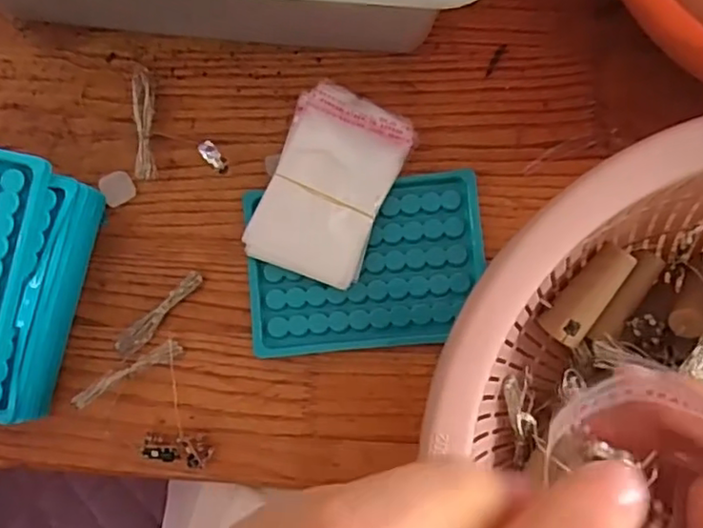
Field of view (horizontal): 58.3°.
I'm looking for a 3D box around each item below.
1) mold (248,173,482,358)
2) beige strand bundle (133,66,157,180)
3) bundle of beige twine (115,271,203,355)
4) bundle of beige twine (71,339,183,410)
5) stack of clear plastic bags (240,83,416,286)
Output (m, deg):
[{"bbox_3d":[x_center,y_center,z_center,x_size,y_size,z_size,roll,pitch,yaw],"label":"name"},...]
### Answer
[{"bbox_3d":[0.008,0.000,0.359,0.132,0.009,0.094,-5,83,2],"label":"mold"},{"bbox_3d":[-0.122,-0.084,0.375,0.010,0.016,0.067,-2,83,3],"label":"beige strand bundle"},{"bbox_3d":[-0.110,0.029,0.364,0.062,0.008,0.012,-44,83,-2],"label":"bundle of beige twine"},{"bbox_3d":[-0.123,0.060,0.348,0.062,0.007,0.009,-28,82,-27],"label":"bundle of beige twine"},{"bbox_3d":[-0.012,-0.045,0.360,0.067,0.016,0.106,20,85,5],"label":"stack of clear plastic bags"}]

